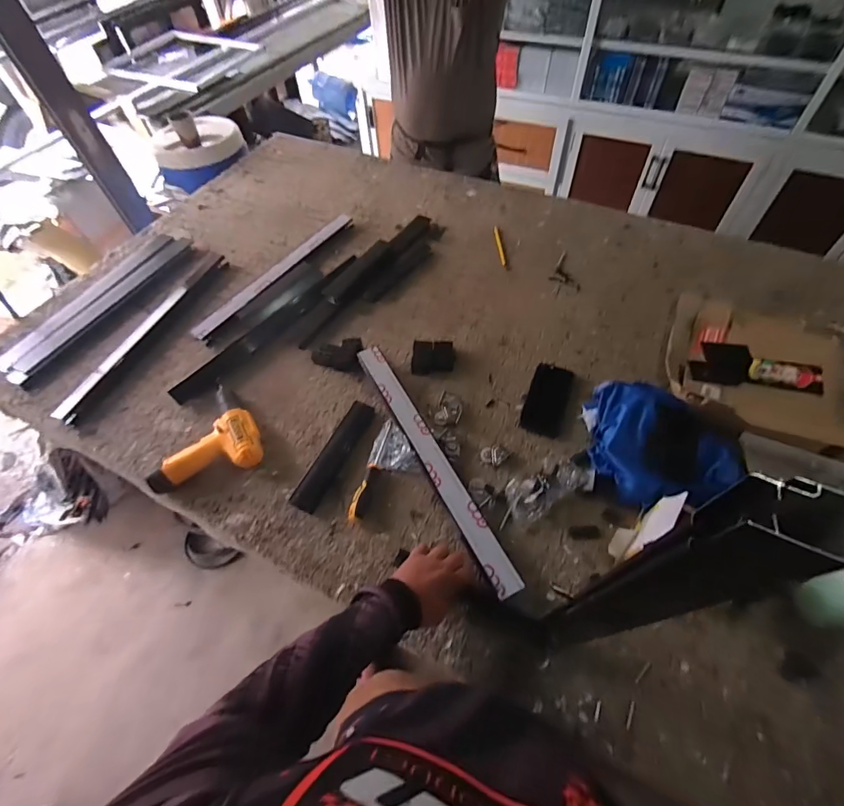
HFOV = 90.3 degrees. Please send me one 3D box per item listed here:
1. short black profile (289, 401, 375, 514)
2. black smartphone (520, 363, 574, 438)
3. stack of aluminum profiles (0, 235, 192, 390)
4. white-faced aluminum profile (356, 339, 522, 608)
[{"bbox_3d":[-0.168,0.095,0.802,0.053,0.015,0.232,20,59,17],"label":"short black profile"},{"bbox_3d":[0.255,-0.010,0.852,0.076,0.009,0.165,16,58,14],"label":"black smartphone"},{"bbox_3d":[-0.839,-0.271,1.091,0.142,0.023,0.555,18,59,16],"label":"stack of aluminum profiles"},{"bbox_3d":[0.013,0.088,0.769,0.053,0.029,0.535,-25,60,-13],"label":"white-faced aluminum profile"}]

